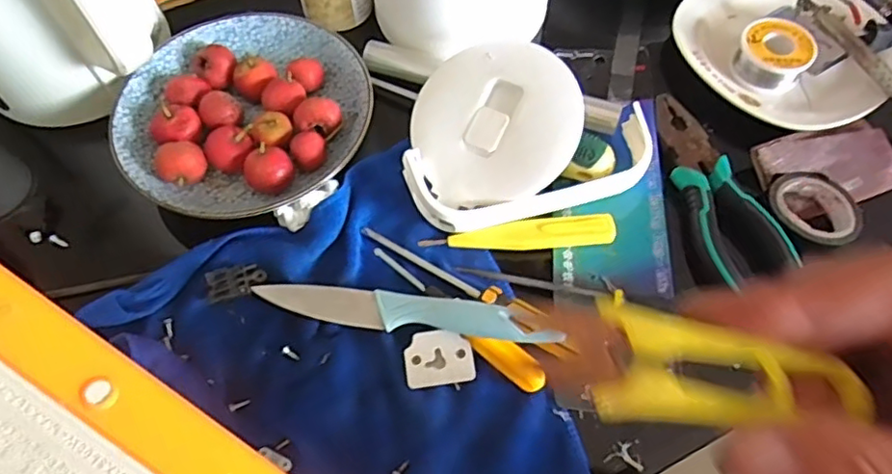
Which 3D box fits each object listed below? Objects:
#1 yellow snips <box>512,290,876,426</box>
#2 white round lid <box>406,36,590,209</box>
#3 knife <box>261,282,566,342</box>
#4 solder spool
[{"bbox_3d":[0.062,0.033,0.155,0.086,0.009,0.030,9,65,-2],"label":"yellow snips"},{"bbox_3d":[0.033,-0.081,0.427,0.115,0.008,0.113,-3,79,17],"label":"white round lid"},{"bbox_3d":[-0.025,0.047,0.373,0.183,0.021,0.021,8,62,4],"label":"knife"},{"bbox_3d":[0.255,-0.143,0.475,0.052,0.024,0.047,25,65,12],"label":"solder spool"}]

